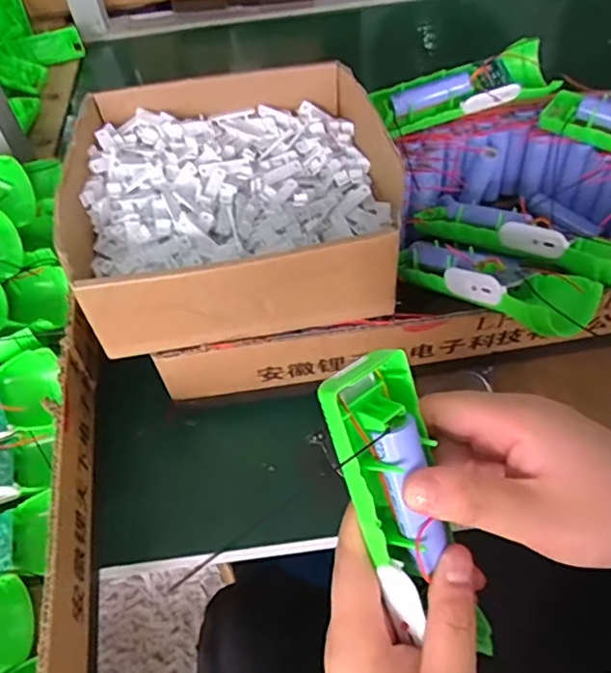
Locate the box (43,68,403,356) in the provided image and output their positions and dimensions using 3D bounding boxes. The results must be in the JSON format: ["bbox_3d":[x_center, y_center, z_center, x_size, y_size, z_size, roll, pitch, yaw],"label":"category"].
[{"bbox_3d":[-0.049,-0.100,0.408,0.211,0.062,0.206,-10,52,-2],"label":"box"}]

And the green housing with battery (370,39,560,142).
[{"bbox_3d":[0.135,-0.206,0.492,0.152,0.032,0.060,-18,53,-8],"label":"green housing with battery"}]

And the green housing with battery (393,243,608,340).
[{"bbox_3d":[0.117,-0.037,0.389,0.056,0.033,0.151,-39,40,-22],"label":"green housing with battery"}]

